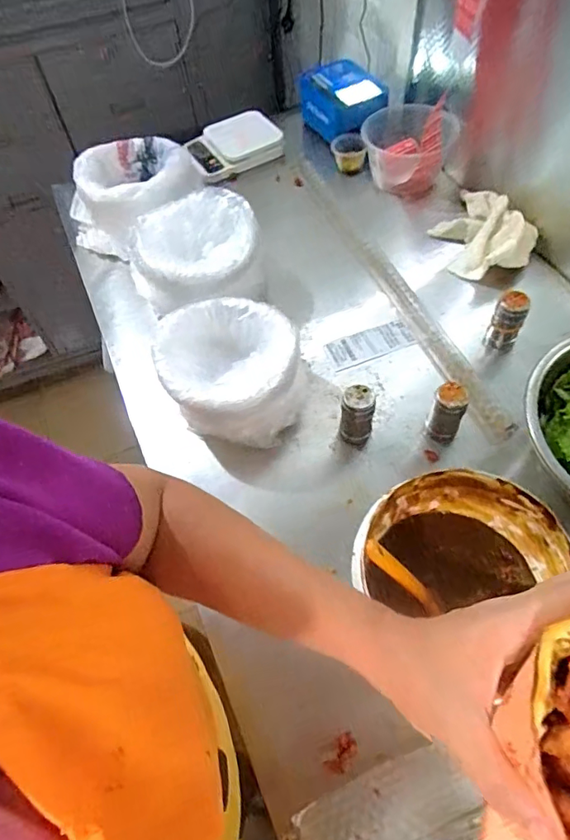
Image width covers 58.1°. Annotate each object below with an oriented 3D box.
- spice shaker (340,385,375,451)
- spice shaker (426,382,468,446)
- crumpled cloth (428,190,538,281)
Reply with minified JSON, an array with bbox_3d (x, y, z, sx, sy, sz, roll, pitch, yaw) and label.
[{"bbox_3d":[0.091,-0.003,0.651,0.042,0.084,0.048,7,59,9],"label":"spice shaker"},{"bbox_3d":[0.202,-0.006,0.638,0.041,0.081,0.045,22,63,17],"label":"spice shaker"},{"bbox_3d":[0.309,-0.313,0.836,0.128,0.059,0.194,-25,60,-11],"label":"crumpled cloth"}]

